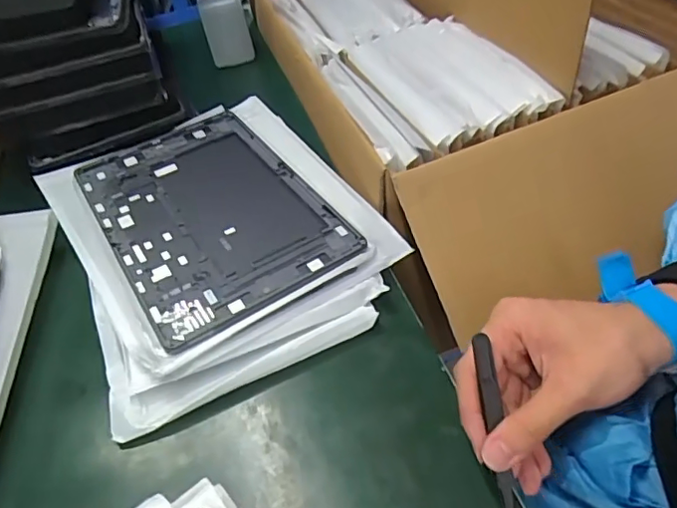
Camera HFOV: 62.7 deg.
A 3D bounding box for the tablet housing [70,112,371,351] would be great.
[{"bbox_3d":[-0.114,-0.040,0.482,0.166,0.009,0.259,-29,50,-19],"label":"tablet housing"}]

